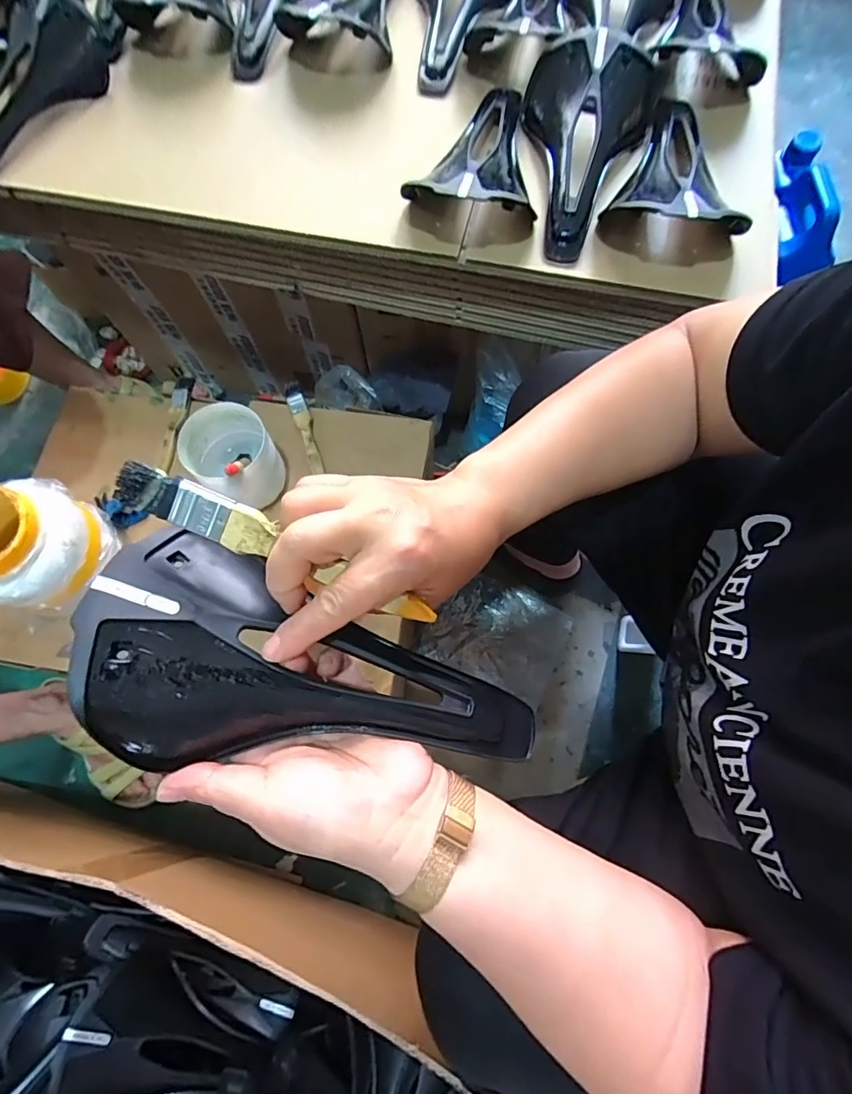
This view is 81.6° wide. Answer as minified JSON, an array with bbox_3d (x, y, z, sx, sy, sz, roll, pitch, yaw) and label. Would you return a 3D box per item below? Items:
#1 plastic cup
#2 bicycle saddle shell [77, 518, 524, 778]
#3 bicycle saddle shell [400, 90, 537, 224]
[{"bbox_3d":[-0.217,-0.100,0.576,0.092,0.098,0.088,0,72,1],"label":"plastic cup"},{"bbox_3d":[-0.054,0.070,0.261,0.233,0.035,0.107,17,73,-10],"label":"bicycle saddle shell"},{"bbox_3d":[0.056,-0.415,0.516,0.125,0.043,0.256,10,60,5],"label":"bicycle saddle shell"}]

